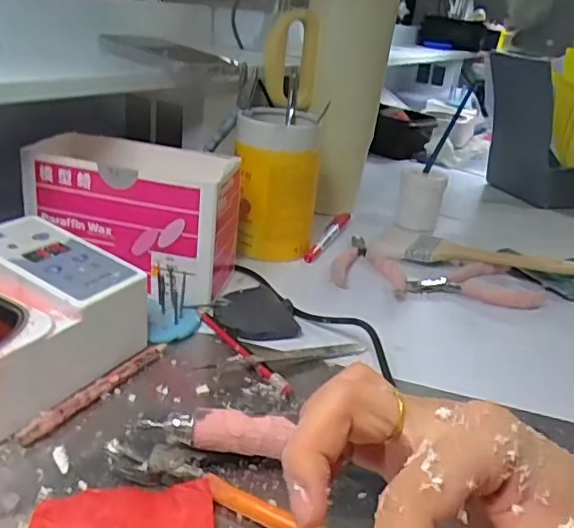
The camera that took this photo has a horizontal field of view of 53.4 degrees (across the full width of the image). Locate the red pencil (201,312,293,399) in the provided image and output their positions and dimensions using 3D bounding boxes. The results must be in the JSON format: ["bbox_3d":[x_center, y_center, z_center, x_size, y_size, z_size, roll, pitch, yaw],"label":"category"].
[{"bbox_3d":[-0.031,0.060,0.403,0.008,0.005,0.110,-12,31,-36],"label":"red pencil"}]

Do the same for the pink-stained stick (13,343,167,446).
[{"bbox_3d":[-0.113,0.075,0.347,0.010,0.009,0.113,19,27,23],"label":"pink-stained stick"}]

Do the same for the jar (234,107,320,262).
[{"bbox_3d":[-0.010,-0.080,0.562,0.077,0.127,0.079,6,25,-3],"label":"jar"}]

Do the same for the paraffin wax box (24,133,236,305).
[{"bbox_3d":[-0.120,-0.041,0.478,0.165,0.102,0.089,11,25,8],"label":"paraffin wax box"}]

